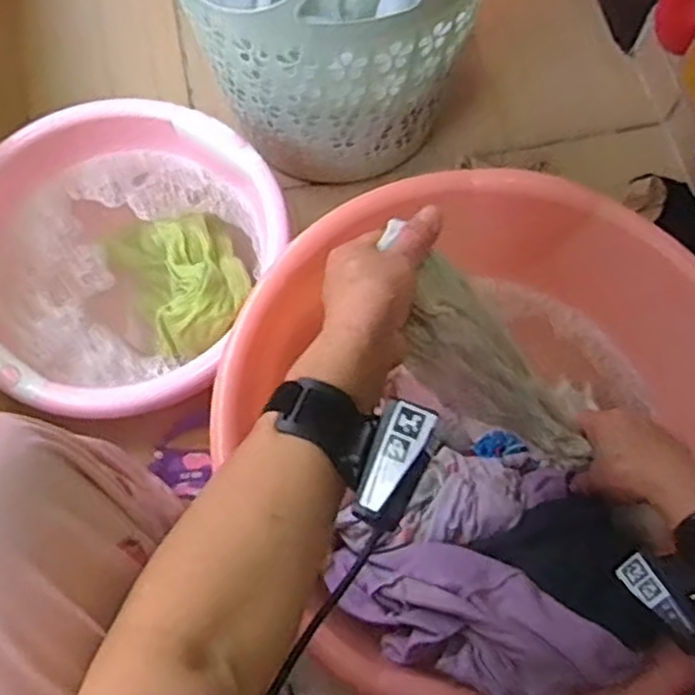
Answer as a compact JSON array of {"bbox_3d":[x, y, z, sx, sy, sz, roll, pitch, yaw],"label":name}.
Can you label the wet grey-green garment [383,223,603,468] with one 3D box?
[{"bbox_3d":[0.112,0.021,0.573,0.046,0.255,0.079,1,63,44],"label":"wet grey-green garment"}]

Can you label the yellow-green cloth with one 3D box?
[{"bbox_3d":[-0.166,-0.078,0.755,0.125,0.080,0.172,-32,73,-12],"label":"yellow-green cloth"}]

